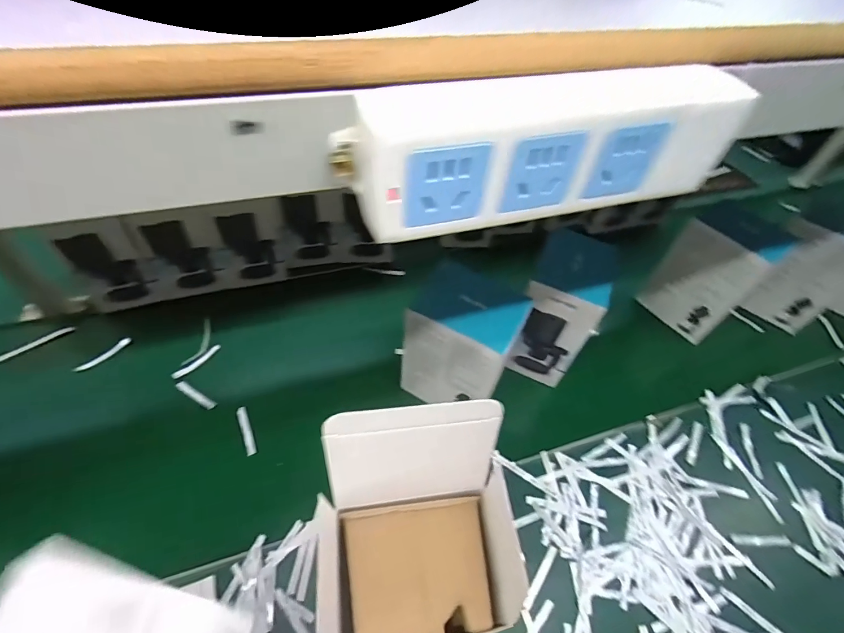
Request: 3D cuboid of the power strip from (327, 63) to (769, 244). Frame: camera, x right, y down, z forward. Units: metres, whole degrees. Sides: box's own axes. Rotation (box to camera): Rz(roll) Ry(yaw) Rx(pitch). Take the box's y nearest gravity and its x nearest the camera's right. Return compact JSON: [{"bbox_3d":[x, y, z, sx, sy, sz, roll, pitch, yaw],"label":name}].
[{"bbox_3d":[0.055,-0.071,0.176,0.175,0.049,0.025,-11,54,-13],"label":"power strip"}]

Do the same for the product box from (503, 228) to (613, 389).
[{"bbox_3d":[0.232,-0.010,0.725,0.109,0.240,0.127,22,54,11],"label":"product box"}]

